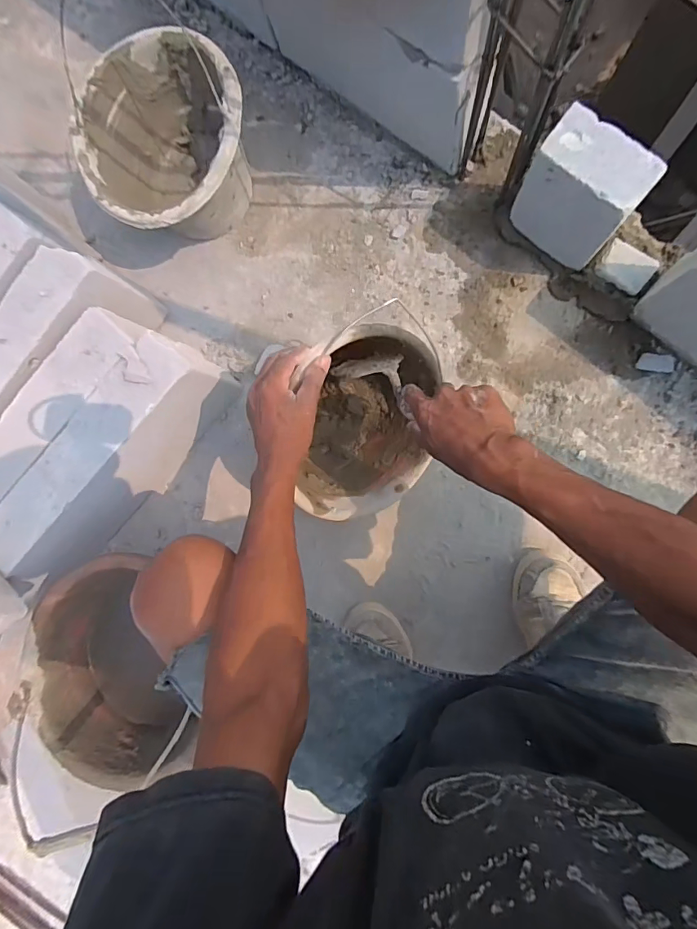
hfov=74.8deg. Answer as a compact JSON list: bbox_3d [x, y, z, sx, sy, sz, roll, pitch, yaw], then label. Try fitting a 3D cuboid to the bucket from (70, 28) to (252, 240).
[{"bbox_3d":[-0.253,-0.456,0.698,0.229,0.184,0.246,0,90,8],"label":"bucket"}]

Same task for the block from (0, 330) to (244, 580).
[{"bbox_3d":[-0.340,-0.008,0.692,0.076,0.219,0.382,43,95,6],"label":"block"}]

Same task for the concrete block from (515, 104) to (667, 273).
[{"bbox_3d":[0.314,-0.364,0.631,0.140,0.181,0.084,37,95,6],"label":"concrete block"}]

